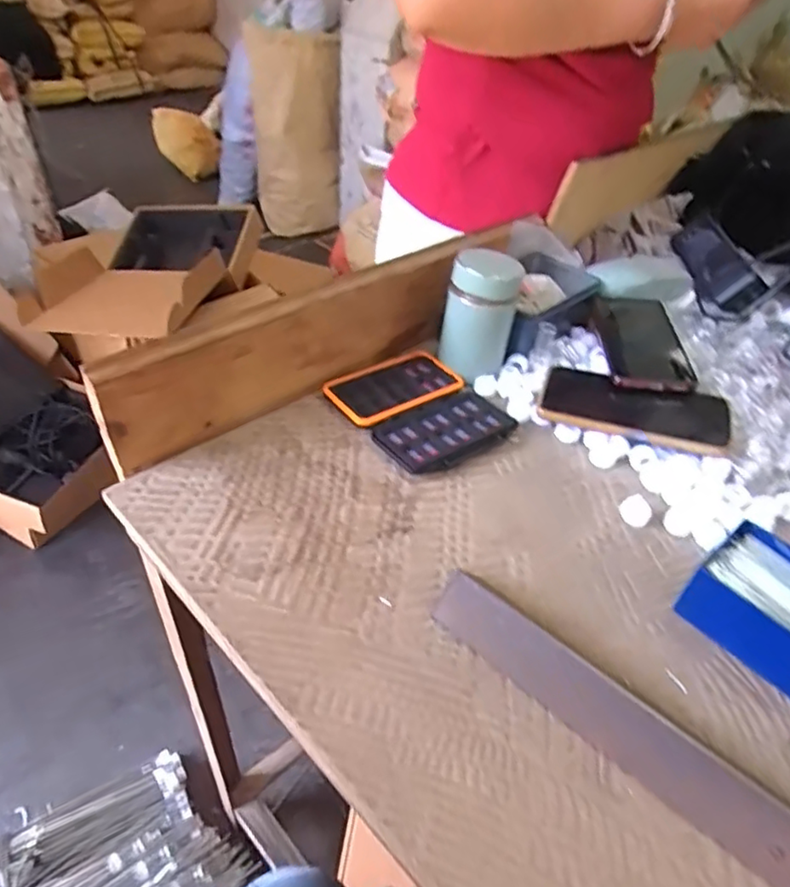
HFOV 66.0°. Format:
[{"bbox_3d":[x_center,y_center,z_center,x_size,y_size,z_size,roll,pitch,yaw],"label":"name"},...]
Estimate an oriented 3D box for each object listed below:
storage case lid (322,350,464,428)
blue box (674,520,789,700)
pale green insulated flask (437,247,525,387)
[{"bbox_3d":[0.000,-0.055,0.593,0.130,0.014,0.076,-26,50,-31],"label":"storage case lid"},{"bbox_3d":[0.259,0.115,0.404,0.091,0.038,0.111,-29,52,-33],"label":"blue box"},{"bbox_3d":[0.083,-0.127,0.596,0.068,0.111,0.061,-19,47,-26],"label":"pale green insulated flask"}]

